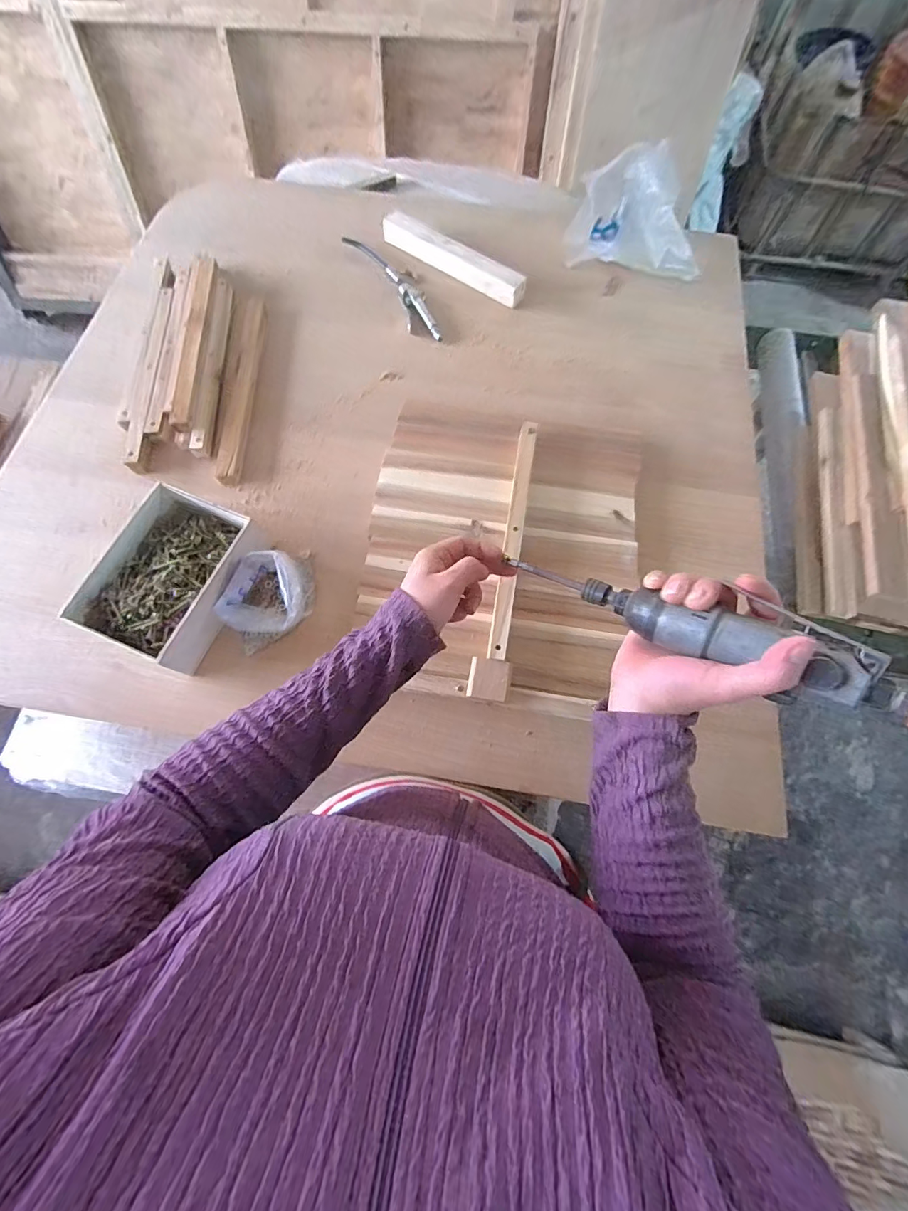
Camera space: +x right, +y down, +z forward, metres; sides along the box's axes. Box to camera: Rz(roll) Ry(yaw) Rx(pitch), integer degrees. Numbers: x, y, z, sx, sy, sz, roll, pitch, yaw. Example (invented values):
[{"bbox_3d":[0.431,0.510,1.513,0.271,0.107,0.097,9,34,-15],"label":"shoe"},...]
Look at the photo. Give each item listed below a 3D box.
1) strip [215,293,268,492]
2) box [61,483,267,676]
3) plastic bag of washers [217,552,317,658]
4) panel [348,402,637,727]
[{"bbox_3d":[-0.321,-0.339,0.688,0.035,0.014,0.361,-2,70,-1],"label":"strip"},{"bbox_3d":[-0.336,-0.034,0.548,0.151,0.066,0.202,23,71,8],"label":"box"},{"bbox_3d":[-0.224,-0.011,0.542,0.110,0.058,0.093,-26,72,-10],"label":"plastic bag of washers"},{"bbox_3d":[0.061,-0.084,0.588,0.342,0.048,0.411,9,70,3],"label":"panel"}]

